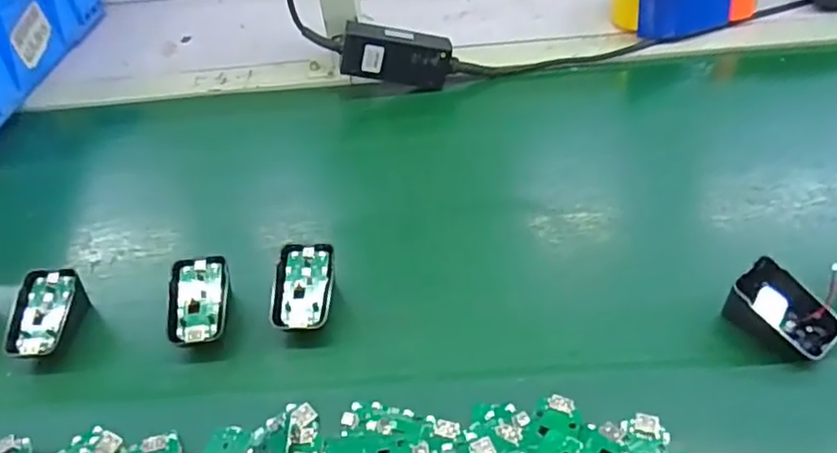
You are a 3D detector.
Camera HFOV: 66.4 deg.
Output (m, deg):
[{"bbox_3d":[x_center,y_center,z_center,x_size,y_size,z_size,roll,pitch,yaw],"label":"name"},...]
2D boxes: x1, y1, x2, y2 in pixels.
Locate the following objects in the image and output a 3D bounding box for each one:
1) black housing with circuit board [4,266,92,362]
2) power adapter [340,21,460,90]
[{"bbox_3d":[-0.284,0.070,0.489,0.045,0.040,0.066,2,45,8],"label":"black housing with circuit board"},{"bbox_3d":[-0.020,-0.183,0.689,0.121,0.057,0.031,8,21,-8],"label":"power adapter"}]

